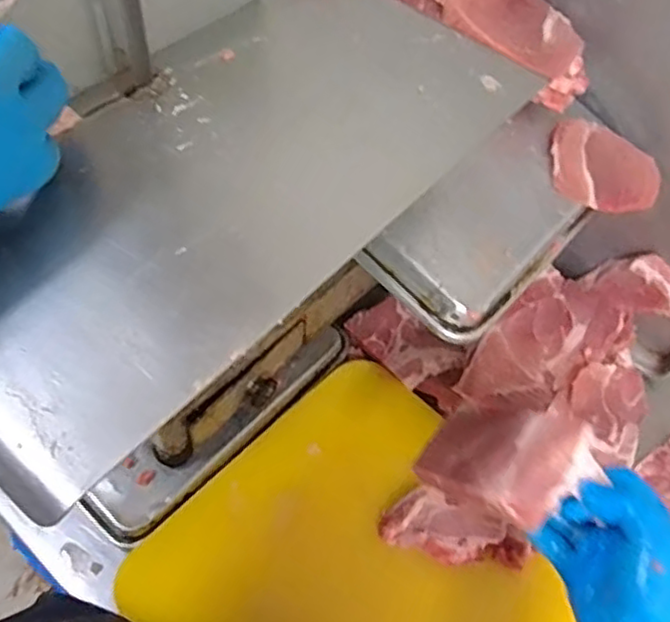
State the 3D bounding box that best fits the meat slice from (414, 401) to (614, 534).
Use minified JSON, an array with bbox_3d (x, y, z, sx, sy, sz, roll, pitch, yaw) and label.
[{"bbox_3d":[0.116,0.109,0.484,0.087,0.025,0.130,-41,23,-24],"label":"meat slice"}]

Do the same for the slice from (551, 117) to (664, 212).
[{"bbox_3d":[0.238,-0.123,0.576,0.112,0.008,0.085,13,68,-19],"label":"slice"}]

